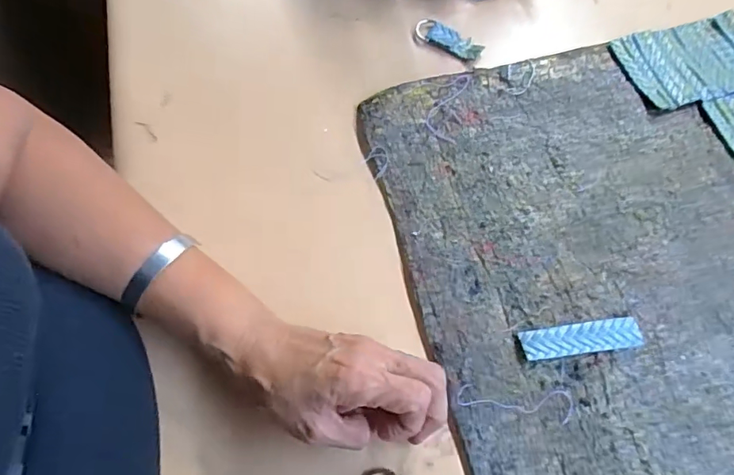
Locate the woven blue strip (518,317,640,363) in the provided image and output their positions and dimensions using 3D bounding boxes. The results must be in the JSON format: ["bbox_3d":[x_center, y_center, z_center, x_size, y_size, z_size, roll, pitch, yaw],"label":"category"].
[{"bbox_3d":[0.137,0.065,0.309,0.076,0.004,0.020,-7,60,-4],"label":"woven blue strip"}]

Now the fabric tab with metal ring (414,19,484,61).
[{"bbox_3d":[0.069,-0.168,0.409,0.060,0.006,0.020,32,72,14],"label":"fabric tab with metal ring"}]

